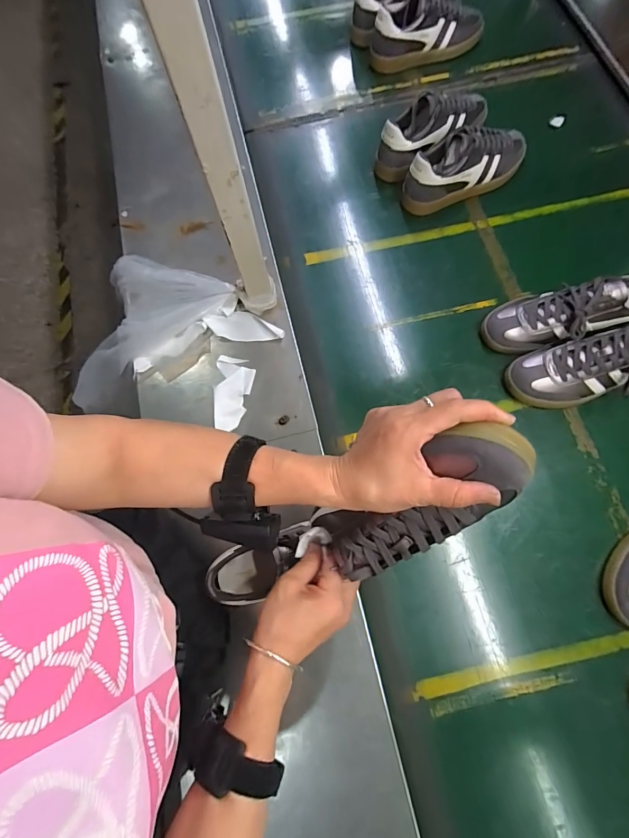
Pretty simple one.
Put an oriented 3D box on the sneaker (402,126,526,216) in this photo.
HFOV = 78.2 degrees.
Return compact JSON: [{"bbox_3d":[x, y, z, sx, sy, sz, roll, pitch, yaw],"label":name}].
[{"bbox_3d":[0.285,-0.476,0.722,0.257,0.092,0.085,-22,73,-5],"label":"sneaker"}]

